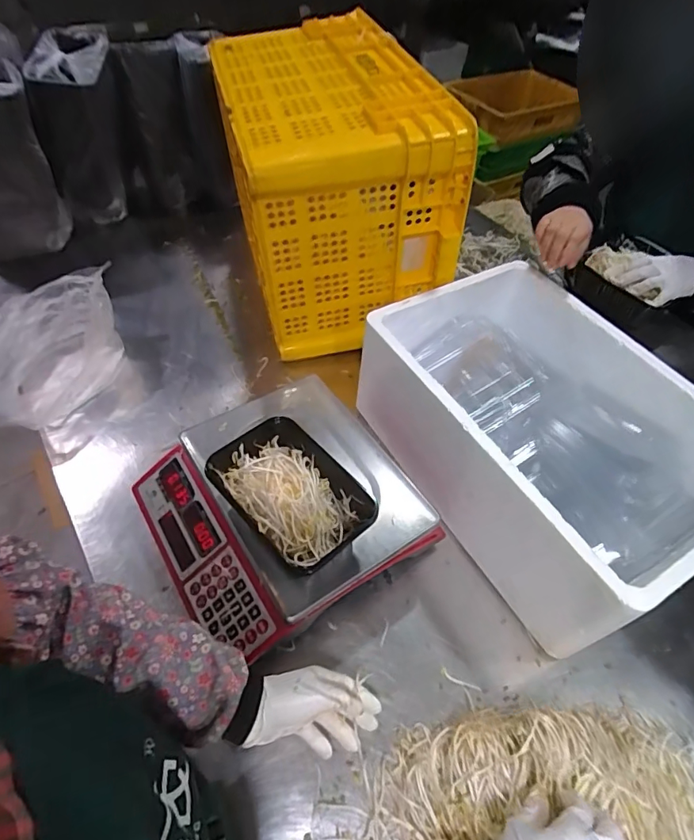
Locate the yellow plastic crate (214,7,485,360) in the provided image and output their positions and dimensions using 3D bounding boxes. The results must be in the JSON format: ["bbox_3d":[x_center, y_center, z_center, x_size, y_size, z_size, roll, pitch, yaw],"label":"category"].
[{"bbox_3d":[-0.042,-0.437,0.906,0.340,0.377,0.524,-7,52,-9],"label":"yellow plastic crate"}]

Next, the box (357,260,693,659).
[{"bbox_3d":[0.263,0.003,0.679,0.336,0.165,0.489,-27,57,-22],"label":"box"}]

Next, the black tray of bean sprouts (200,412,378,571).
[{"bbox_3d":[-0.065,0.085,0.555,0.124,0.053,0.179,-34,60,-26],"label":"black tray of bean sprouts"}]

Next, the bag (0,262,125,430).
[{"bbox_3d":[-0.495,-0.100,0.791,0.223,0.128,0.267,-12,53,-13],"label":"bag"}]

